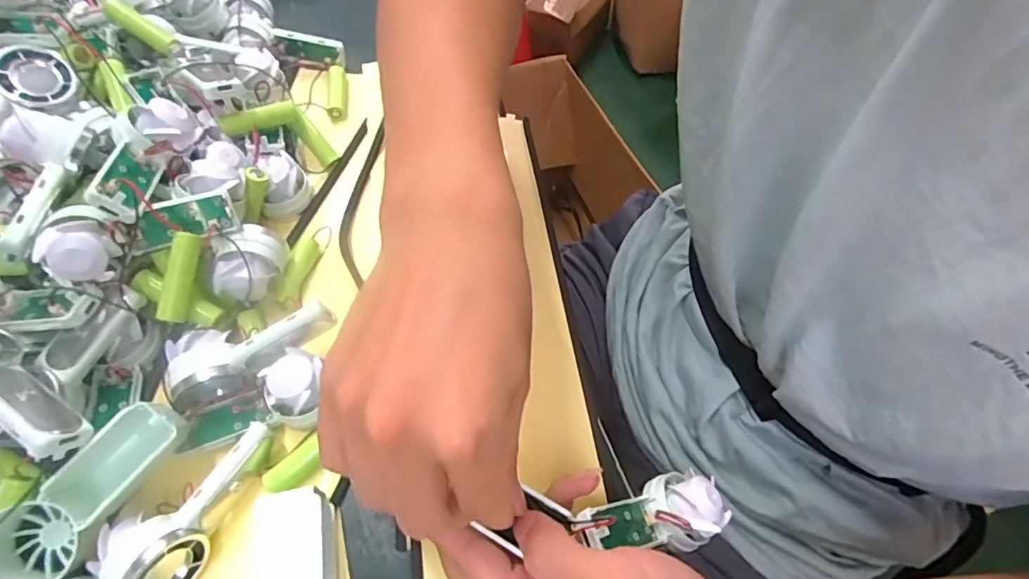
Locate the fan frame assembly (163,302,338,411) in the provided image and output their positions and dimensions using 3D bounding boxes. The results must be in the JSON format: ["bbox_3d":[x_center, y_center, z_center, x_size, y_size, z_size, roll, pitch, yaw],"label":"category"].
[{"bbox_3d":[-0.147,0.030,0.300,0.089,0.038,0.040,-25,64,-16],"label":"fan frame assembly"}]

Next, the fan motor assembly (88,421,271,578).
[{"bbox_3d":[-0.157,0.107,0.264,0.037,0.031,0.090,35,64,17],"label":"fan motor assembly"}]

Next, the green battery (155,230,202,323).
[{"bbox_3d":[-0.186,-0.007,0.296,0.012,0.010,0.050,11,88,4],"label":"green battery"}]

